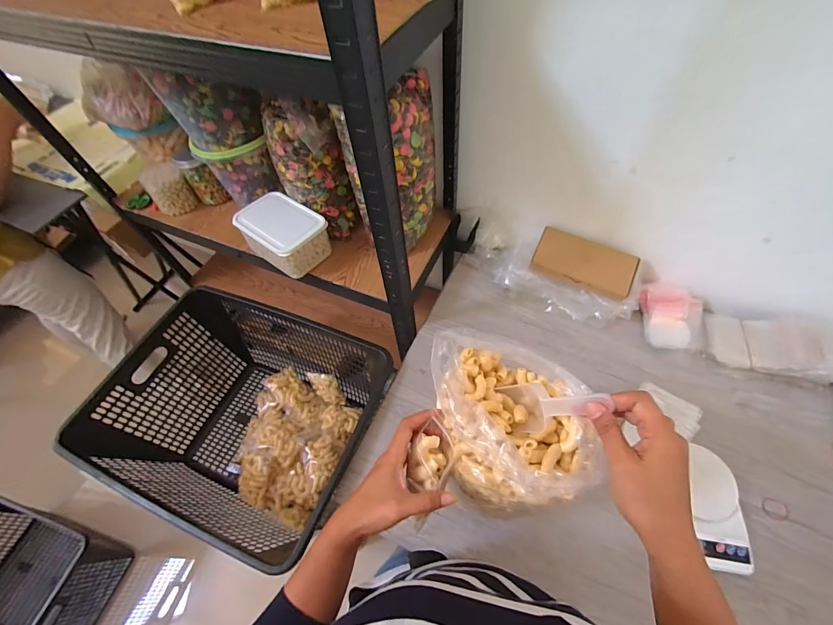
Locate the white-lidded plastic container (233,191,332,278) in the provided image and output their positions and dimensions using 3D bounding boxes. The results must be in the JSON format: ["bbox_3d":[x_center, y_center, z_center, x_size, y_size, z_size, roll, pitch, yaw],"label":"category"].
[{"bbox_3d":[-0.294,-0.176,0.793,0.181,0.099,0.128,32,65,22],"label":"white-lidded plastic container"}]

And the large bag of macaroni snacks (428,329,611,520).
[{"bbox_3d":[0.104,0.127,0.423,0.138,0.139,0.178,-11,58,-3],"label":"large bag of macaroni snacks"}]

